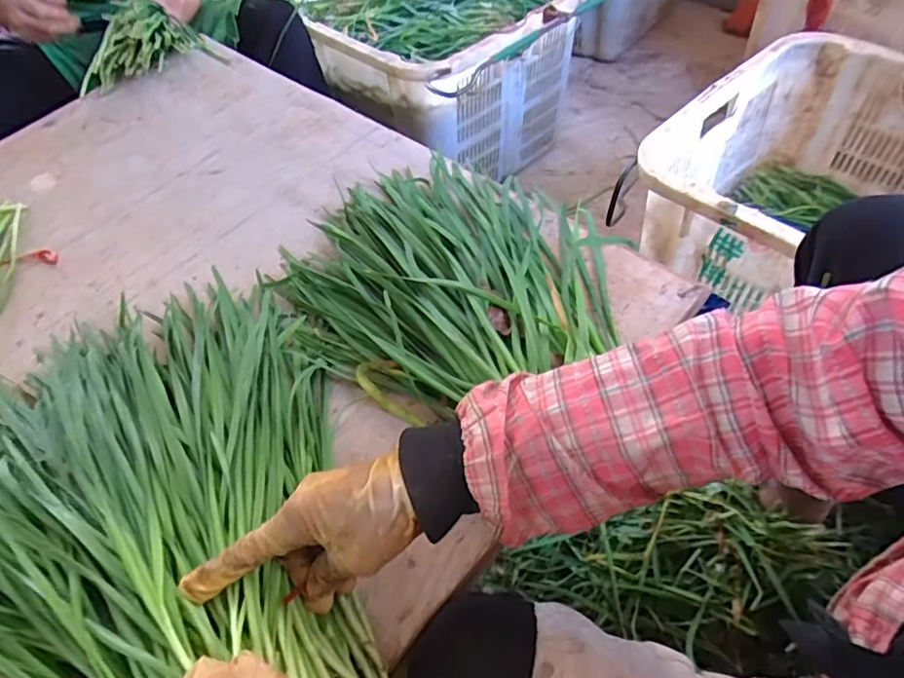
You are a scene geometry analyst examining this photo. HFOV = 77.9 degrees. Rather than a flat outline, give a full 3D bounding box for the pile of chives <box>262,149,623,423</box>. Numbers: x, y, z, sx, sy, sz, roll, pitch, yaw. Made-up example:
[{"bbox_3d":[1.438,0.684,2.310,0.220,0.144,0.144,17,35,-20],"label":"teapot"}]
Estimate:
[{"bbox_3d":[0.001,-0.081,0.554,0.354,0.077,0.300,34,64,26],"label":"pile of chives"}]

